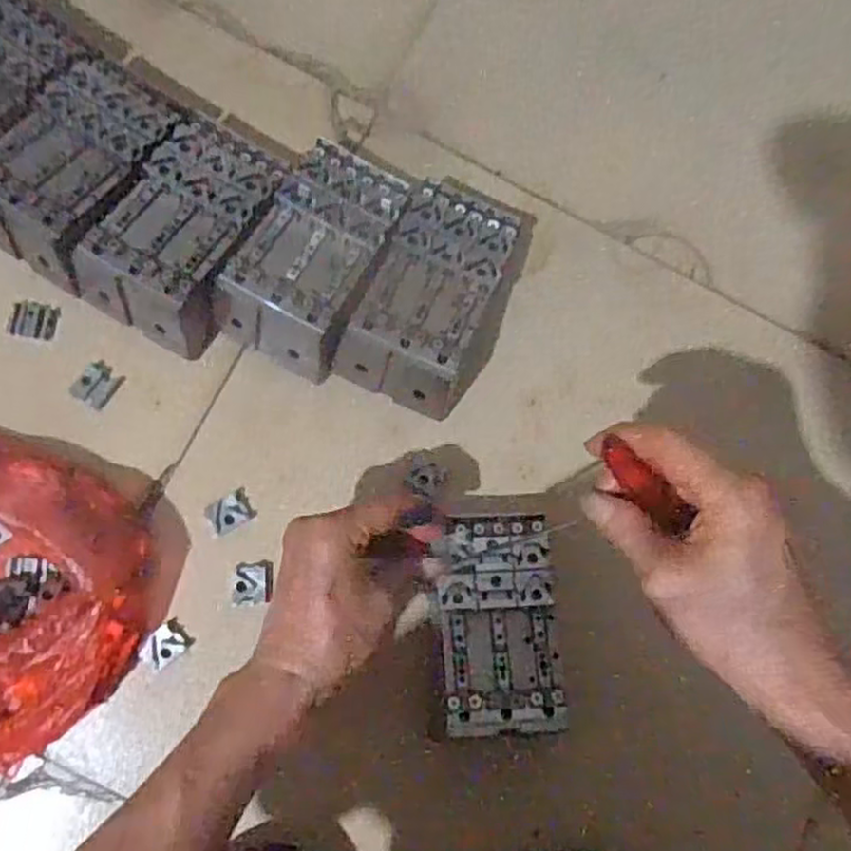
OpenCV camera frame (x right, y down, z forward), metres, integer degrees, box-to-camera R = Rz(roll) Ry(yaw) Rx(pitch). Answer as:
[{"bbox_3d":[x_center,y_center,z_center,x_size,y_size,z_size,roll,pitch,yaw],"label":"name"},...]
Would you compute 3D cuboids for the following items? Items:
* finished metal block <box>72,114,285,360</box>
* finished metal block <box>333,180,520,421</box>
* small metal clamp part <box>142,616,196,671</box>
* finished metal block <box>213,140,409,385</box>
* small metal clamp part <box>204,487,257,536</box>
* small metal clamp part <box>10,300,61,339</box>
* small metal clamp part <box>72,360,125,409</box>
[{"bbox_3d":[-0.155,-0.128,0.488,0.087,0.059,0.149,29,83,-1],"label":"finished metal block"},{"bbox_3d":[0.007,-0.089,0.496,0.084,0.059,0.154,22,84,-2],"label":"finished metal block"},{"bbox_3d":[-0.170,0.144,0.484,0.029,0.005,0.022,-42,89,-7],"label":"small metal clamp part"},{"bbox_3d":[-0.074,-0.117,0.492,0.085,0.060,0.154,24,84,-2],"label":"finished metal block"},{"bbox_3d":[-0.131,0.059,0.497,0.030,0.004,0.022,-30,88,-6],"label":"small metal clamp part"},{"bbox_3d":[-0.265,-0.071,0.500,0.028,0.010,0.023,8,84,-4],"label":"small metal clamp part"},{"bbox_3d":[-0.221,-0.027,0.498,0.024,0.004,0.029,38,83,0],"label":"small metal clamp part"}]

